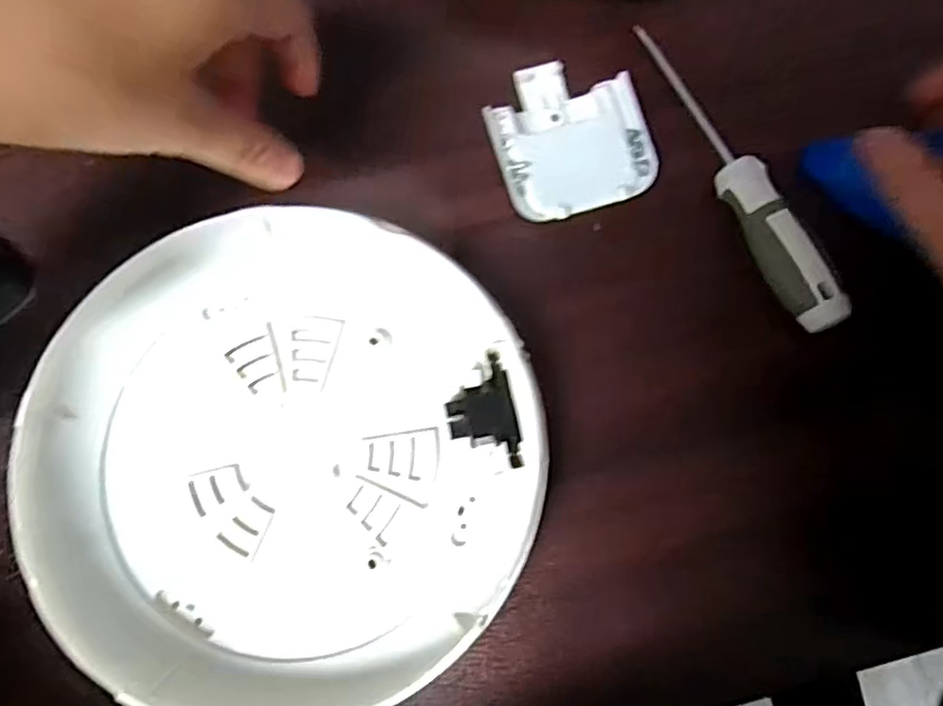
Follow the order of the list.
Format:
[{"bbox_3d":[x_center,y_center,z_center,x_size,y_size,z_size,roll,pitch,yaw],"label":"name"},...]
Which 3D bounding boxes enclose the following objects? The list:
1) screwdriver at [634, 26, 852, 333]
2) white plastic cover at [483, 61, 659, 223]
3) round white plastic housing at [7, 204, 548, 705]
[{"bbox_3d":[0.127,-0.089,0.317,0.020,0.020,0.170,-20,77,-6],"label":"screwdriver"},{"bbox_3d":[0.047,-0.107,0.332,0.074,0.021,0.080,-17,77,-6],"label":"white plastic cover"},{"bbox_3d":[-0.075,0.042,0.281,0.196,0.042,0.199,0,76,-1],"label":"round white plastic housing"}]

